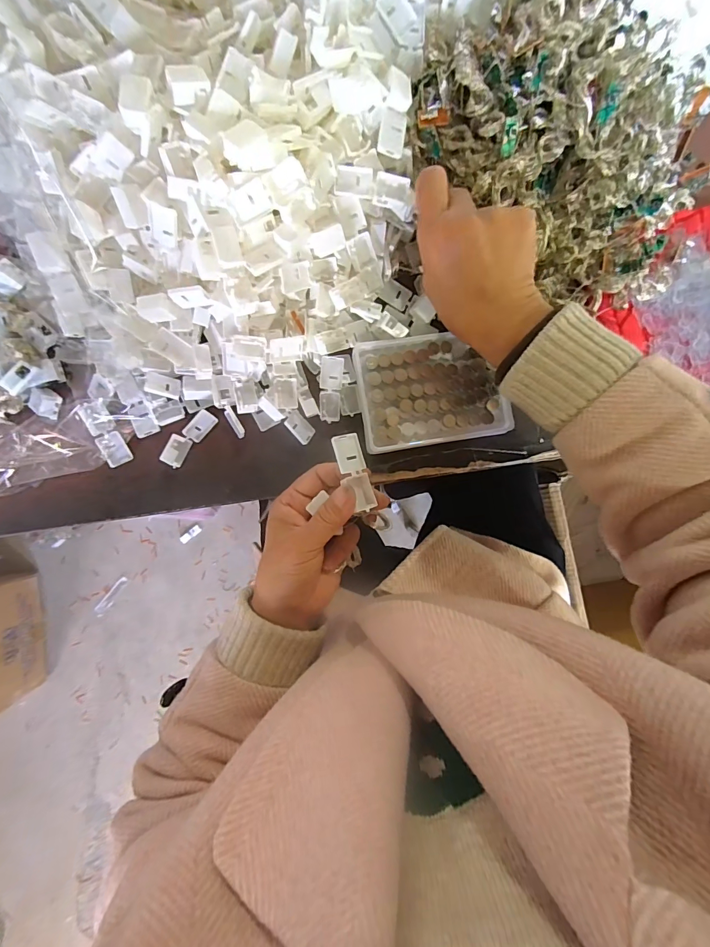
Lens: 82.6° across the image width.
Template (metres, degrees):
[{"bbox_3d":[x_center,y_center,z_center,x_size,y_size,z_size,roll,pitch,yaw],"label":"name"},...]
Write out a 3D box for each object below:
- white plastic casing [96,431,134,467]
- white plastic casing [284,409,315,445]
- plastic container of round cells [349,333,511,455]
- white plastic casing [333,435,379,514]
[{"bbox_3d":[-0.205,-0.021,0.345,0.021,0.006,0.028,-25,91,-5],"label":"white plastic casing"},{"bbox_3d":[-0.049,-0.040,0.356,0.029,0.004,0.020,49,55,-23],"label":"white plastic casing"},{"bbox_3d":[0.067,-0.074,0.360,0.126,0.027,0.095,-9,89,-5],"label":"plastic container of round cells"},{"bbox_3d":[0.001,0.000,0.290,0.020,0.012,0.058,-21,100,-5],"label":"white plastic casing"}]

